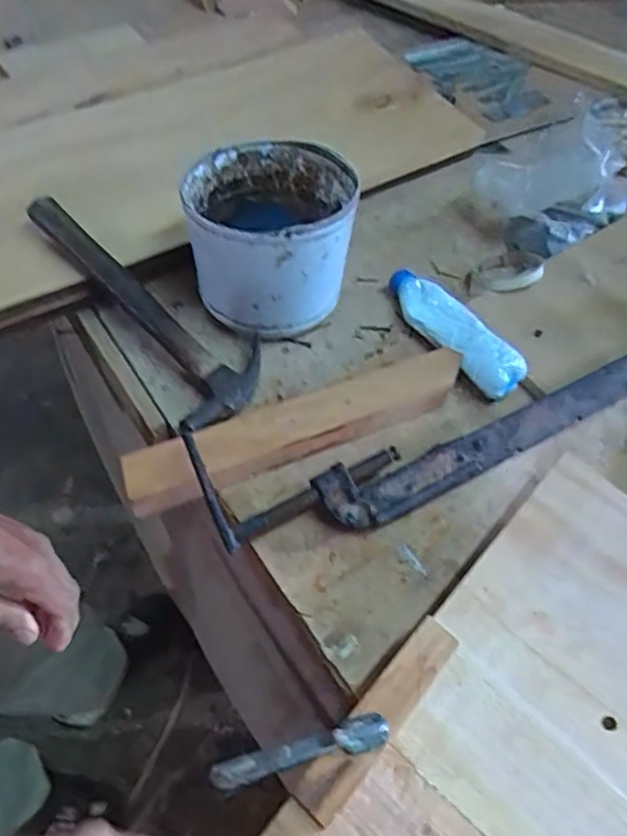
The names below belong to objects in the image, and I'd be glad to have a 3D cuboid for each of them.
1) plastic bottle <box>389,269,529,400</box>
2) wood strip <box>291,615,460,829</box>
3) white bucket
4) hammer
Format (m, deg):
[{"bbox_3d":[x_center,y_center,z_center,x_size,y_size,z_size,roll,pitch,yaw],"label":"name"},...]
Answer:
[{"bbox_3d":[0.152,-0.101,0.662,0.059,0.049,0.197,-24,62,-17],"label":"plastic bottle"},{"bbox_3d":[0.048,0.212,0.432,0.033,0.015,0.157,38,63,19],"label":"wood strip"},{"bbox_3d":[-0.044,-0.186,0.648,0.160,0.157,0.159,2,58,-2],"label":"white bucket"},{"bbox_3d":[-0.188,-0.122,0.638,0.324,0.023,0.111,43,62,11],"label":"hammer"}]

